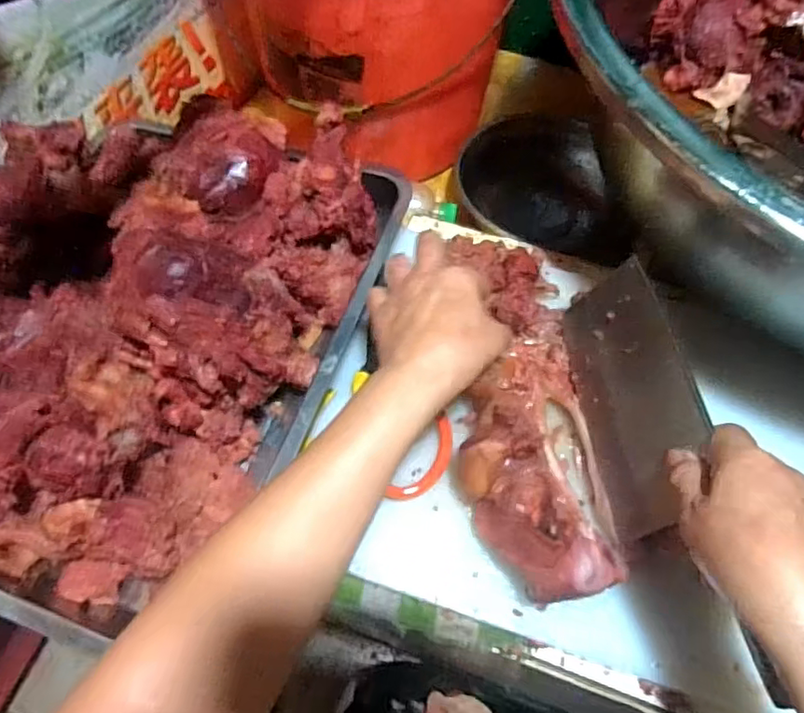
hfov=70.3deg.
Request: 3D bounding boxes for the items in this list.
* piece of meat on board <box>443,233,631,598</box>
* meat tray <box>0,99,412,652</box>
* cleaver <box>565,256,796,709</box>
[{"bbox_3d":[0.099,0.031,0.443,0.109,0.057,0.288,2,58,0],"label":"piece of meat on board"},{"bbox_3d":[-0.173,-0.034,0.430,0.267,0.108,0.409,20,62,10],"label":"meat tray"},{"bbox_3d":[0.178,0.068,0.397,0.026,0.097,0.273,5,65,-25],"label":"cleaver"}]

